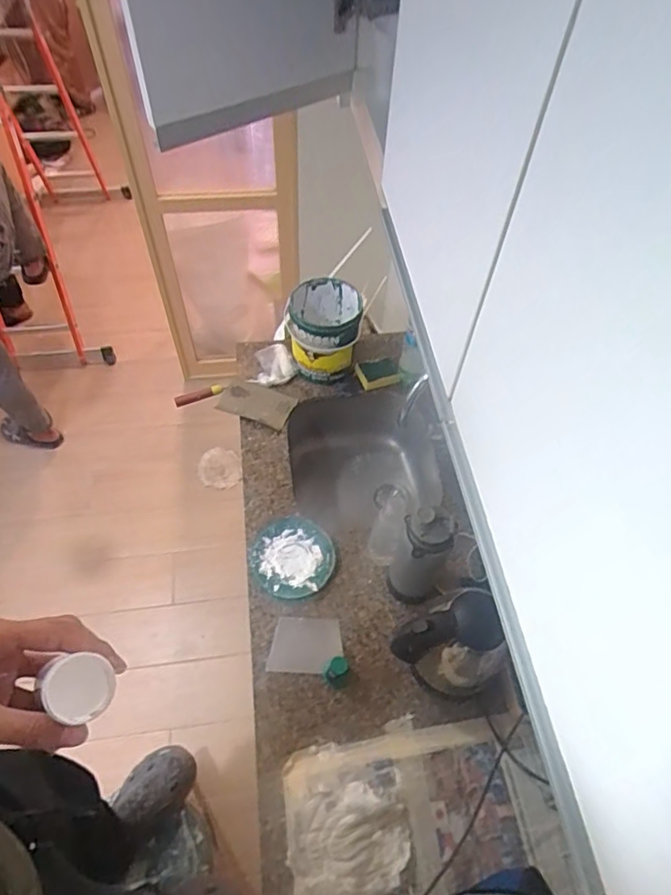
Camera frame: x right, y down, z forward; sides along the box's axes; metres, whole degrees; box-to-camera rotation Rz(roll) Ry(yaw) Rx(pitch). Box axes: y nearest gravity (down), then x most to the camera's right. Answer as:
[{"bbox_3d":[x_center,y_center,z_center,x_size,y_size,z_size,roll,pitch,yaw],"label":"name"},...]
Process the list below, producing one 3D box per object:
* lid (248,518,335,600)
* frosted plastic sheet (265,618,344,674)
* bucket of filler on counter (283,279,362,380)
[{"bbox_3d":[-0.088,0.224,1.128,0.165,0.023,0.164,1,56,-1],"label":"lid"},{"bbox_3d":[-0.056,0.375,1.044,0.133,0.006,0.099,2,54,3],"label":"frosted plastic sheet"},{"bbox_3d":[-0.031,-0.282,1.341,0.172,0.195,0.166,1,56,-1],"label":"bucket of filler on counter"}]

